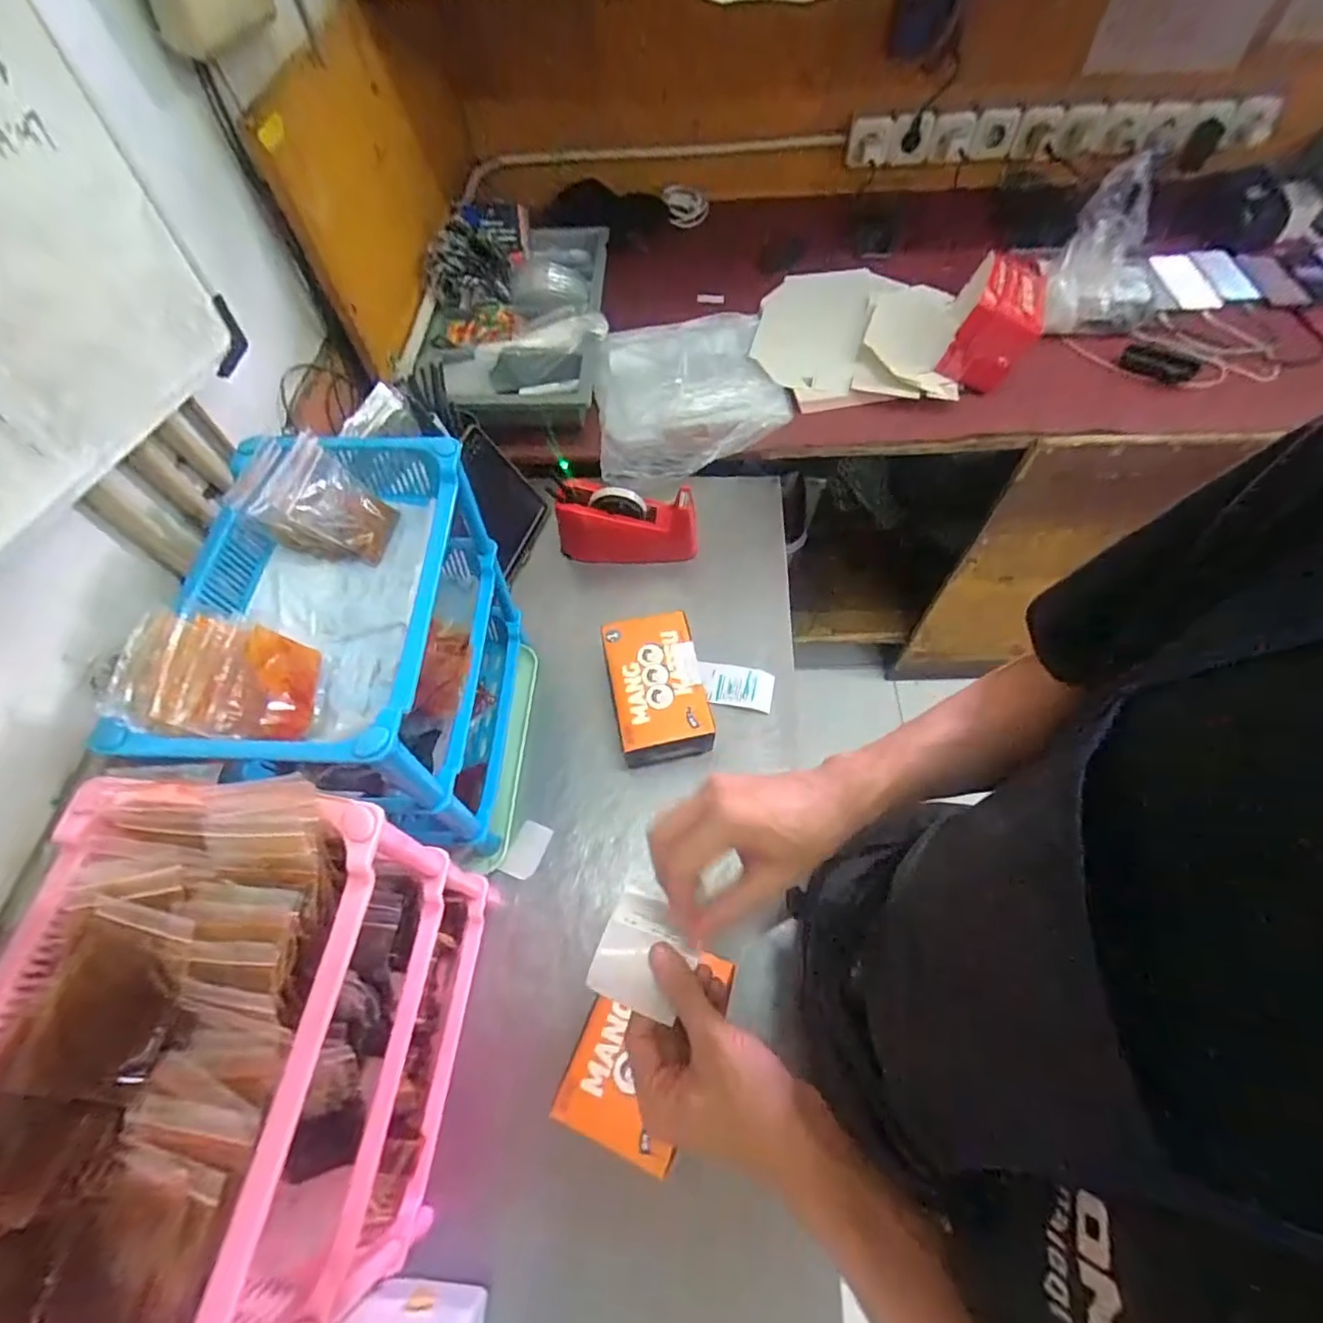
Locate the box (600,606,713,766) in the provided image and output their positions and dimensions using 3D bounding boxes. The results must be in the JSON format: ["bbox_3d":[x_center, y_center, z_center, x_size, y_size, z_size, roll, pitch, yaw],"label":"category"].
[{"bbox_3d":[-0.007,0.035,0.746,0.110,0.078,0.172,-11,61,-4],"label":"box"}]

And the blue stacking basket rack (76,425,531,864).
[{"bbox_3d":[-0.277,0.010,0.604,0.201,0.357,0.299,1,61,3],"label":"blue stacking basket rack"}]

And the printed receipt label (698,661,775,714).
[{"bbox_3d":[0.097,0.031,0.769,0.097,0.012,0.056,8,67,9],"label":"printed receipt label"}]

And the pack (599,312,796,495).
[{"bbox_3d":[0.043,-0.455,0.966,0.306,0.040,0.335,-10,61,-3],"label":"pack"}]

